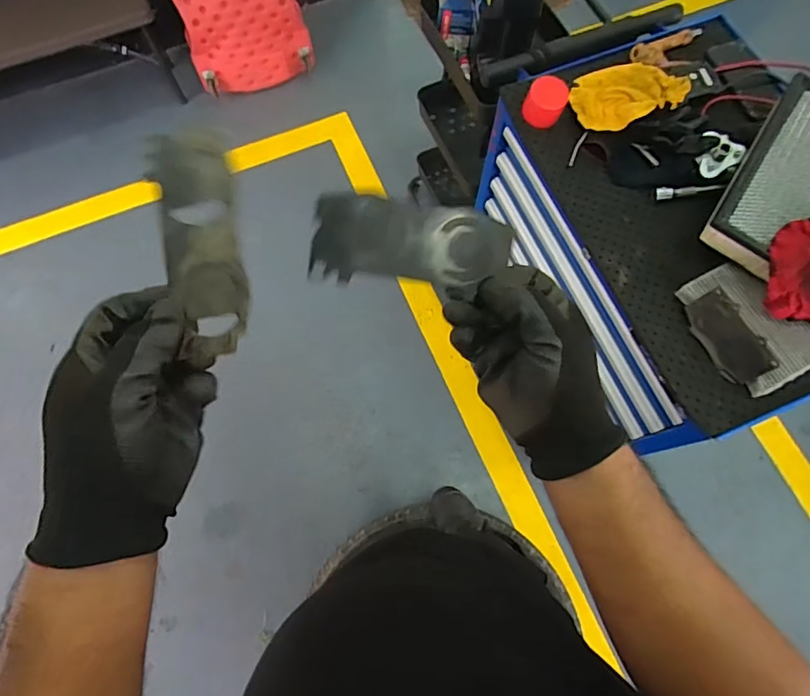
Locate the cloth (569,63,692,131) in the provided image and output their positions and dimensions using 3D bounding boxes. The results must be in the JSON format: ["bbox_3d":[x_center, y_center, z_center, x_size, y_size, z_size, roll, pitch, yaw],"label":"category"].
[{"bbox_3d":[0.372,-0.430,0.848,0.168,0.027,0.159,-15,54,8],"label":"cloth"}]

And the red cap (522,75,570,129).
[{"bbox_3d":[0.239,-0.420,0.859,0.064,0.040,0.072,31,74,10],"label":"red cap"}]

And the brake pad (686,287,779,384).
[{"bbox_3d":[0.457,-0.016,0.714,0.017,0.067,0.130,-20,71,-37],"label":"brake pad"}]

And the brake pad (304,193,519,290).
[{"bbox_3d":[0.006,-0.069,0.337,0.130,0.010,0.052,5,101,-8],"label":"brake pad"}]

